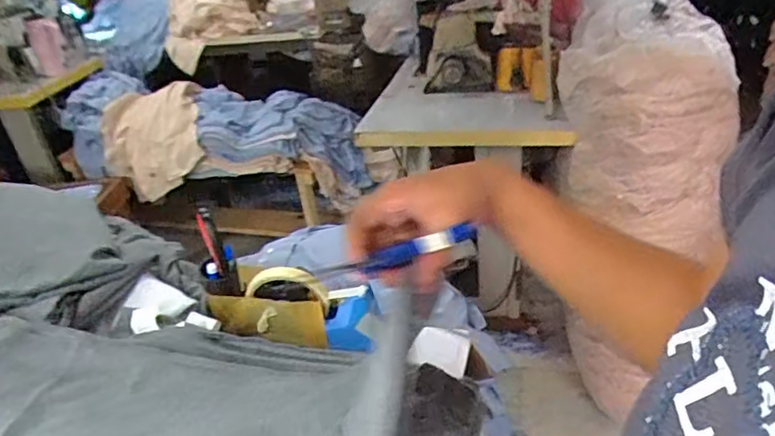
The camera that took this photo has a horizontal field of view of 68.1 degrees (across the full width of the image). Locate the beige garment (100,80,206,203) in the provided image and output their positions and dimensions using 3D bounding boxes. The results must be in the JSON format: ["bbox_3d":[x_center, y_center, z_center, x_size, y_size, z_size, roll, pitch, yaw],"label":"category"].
[{"bbox_3d":[-0.731,-0.235,1.790,0.417,0.325,0.096,-15,10,30],"label":"beige garment"}]

